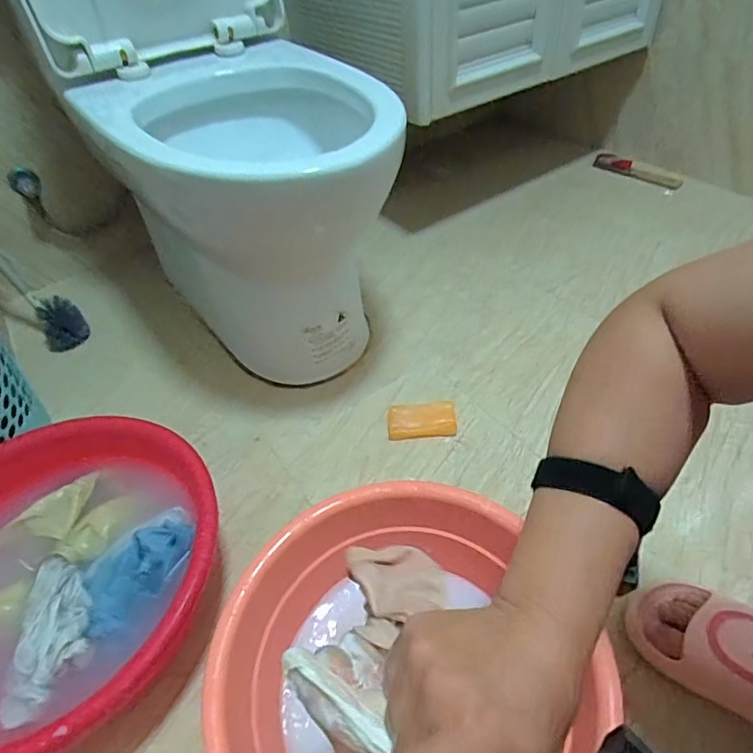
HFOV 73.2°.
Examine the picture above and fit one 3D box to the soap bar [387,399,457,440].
[{"bbox_3d":[0.068,0.066,0.768,0.102,0.018,0.062,-4,46,1],"label":"soap bar"}]

